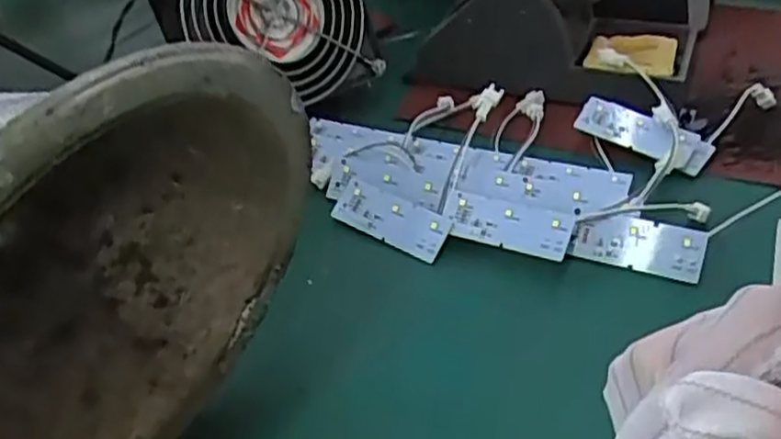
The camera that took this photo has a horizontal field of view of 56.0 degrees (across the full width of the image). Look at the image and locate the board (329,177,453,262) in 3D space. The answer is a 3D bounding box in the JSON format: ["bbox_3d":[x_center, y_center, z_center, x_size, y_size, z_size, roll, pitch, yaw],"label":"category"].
[{"bbox_3d":[-0.001,-0.001,0.383,0.068,0.005,0.025,23,78,29],"label":"board"}]

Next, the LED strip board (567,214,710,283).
[{"bbox_3d":[0.118,0.012,0.350,0.059,0.024,0.004,12,0,23],"label":"LED strip board"}]

